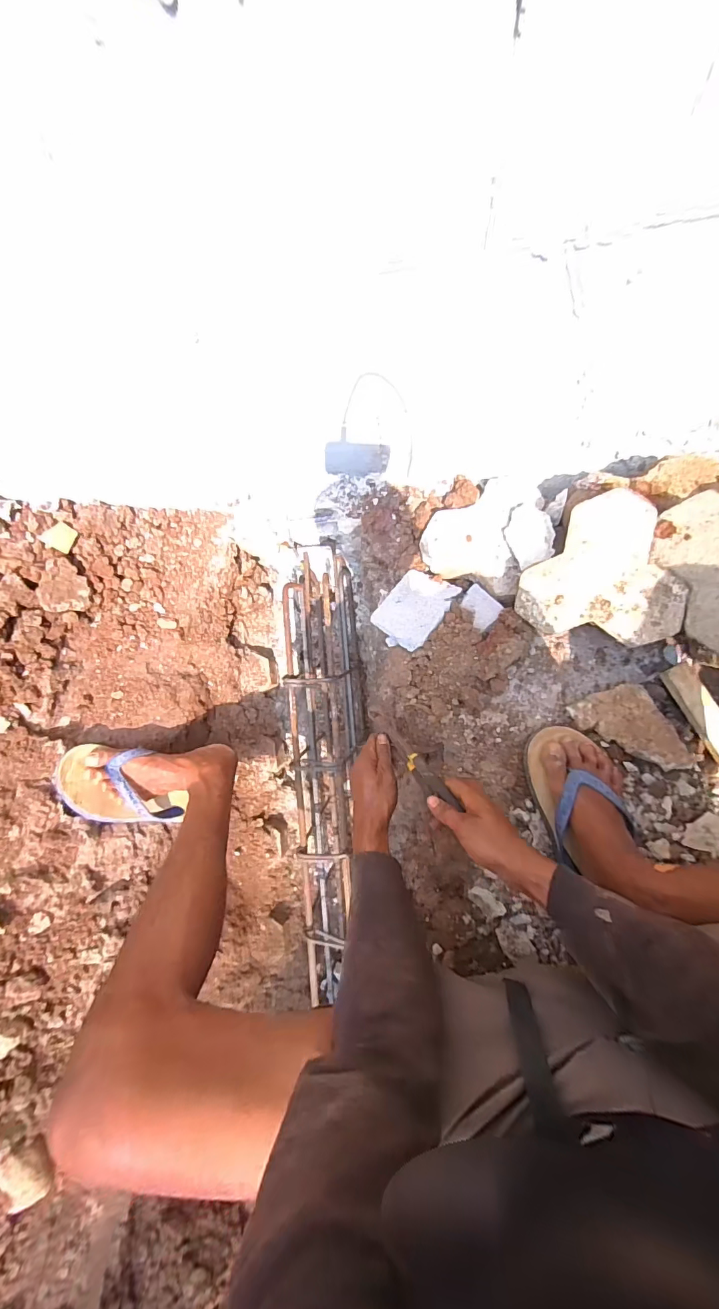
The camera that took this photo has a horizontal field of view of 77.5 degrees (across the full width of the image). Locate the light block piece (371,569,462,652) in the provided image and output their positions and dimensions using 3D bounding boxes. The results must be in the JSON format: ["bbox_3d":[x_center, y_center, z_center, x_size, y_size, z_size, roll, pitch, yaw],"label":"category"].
[{"bbox_3d":[0.091,-0.068,0.730,0.103,0.040,0.131,28,65,30],"label":"light block piece"}]

